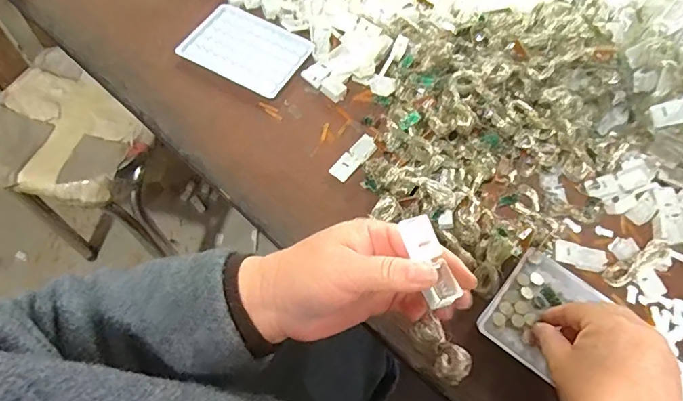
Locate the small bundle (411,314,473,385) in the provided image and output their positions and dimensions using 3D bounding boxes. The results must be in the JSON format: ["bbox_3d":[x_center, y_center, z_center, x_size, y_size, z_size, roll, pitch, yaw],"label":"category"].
[{"bbox_3d":[0.067,0.102,0.314,0.021,0.020,0.052,-23,31,-13],"label":"small bundle"}]

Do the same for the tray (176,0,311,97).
[{"bbox_3d":[-0.107,-0.175,0.529,0.131,0.007,0.094,27,65,11],"label":"tray"}]

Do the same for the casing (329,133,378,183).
[{"bbox_3d":[0.012,-0.043,0.465,0.020,0.008,0.056,38,68,16],"label":"casing"}]

